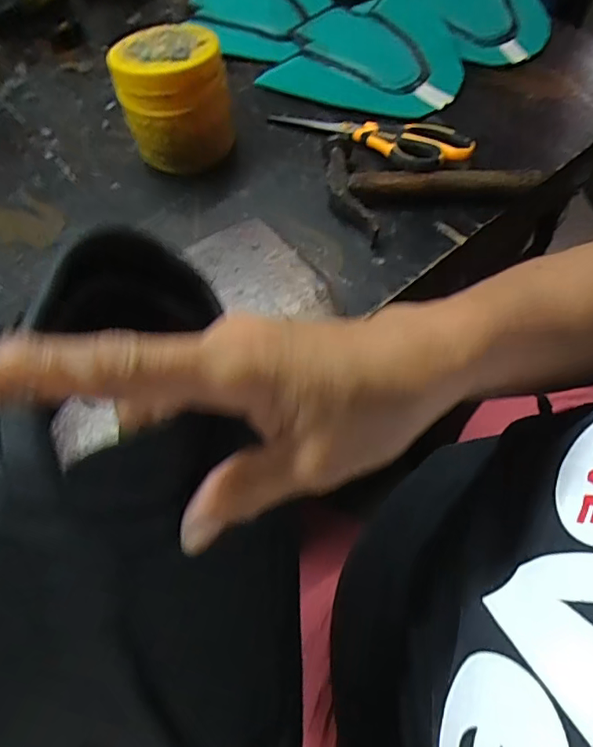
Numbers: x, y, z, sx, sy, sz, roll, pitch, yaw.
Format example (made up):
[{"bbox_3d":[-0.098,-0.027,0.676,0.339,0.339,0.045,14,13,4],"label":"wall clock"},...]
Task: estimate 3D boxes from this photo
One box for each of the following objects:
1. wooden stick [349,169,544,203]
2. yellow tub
[{"bbox_3d":[0.131,-0.166,0.444,0.164,0.023,0.022,-1,63,2],"label":"wooden stick"},{"bbox_3d":[-0.110,-0.250,0.459,0.096,0.103,0.091,-1,63,2],"label":"yellow tub"}]

